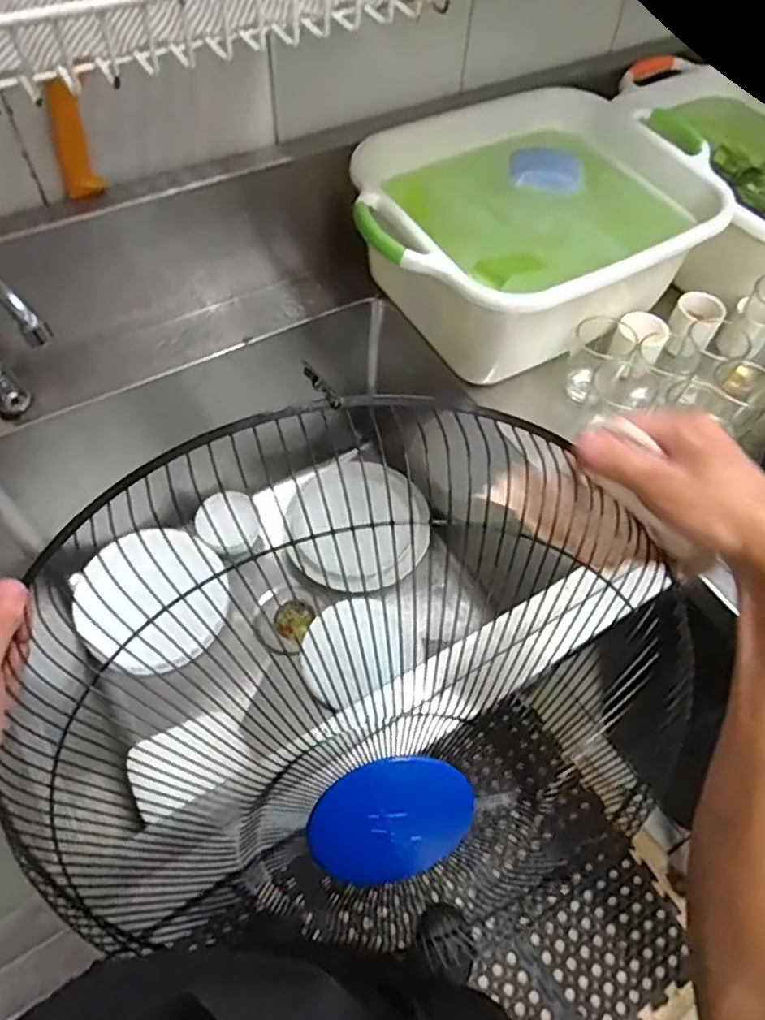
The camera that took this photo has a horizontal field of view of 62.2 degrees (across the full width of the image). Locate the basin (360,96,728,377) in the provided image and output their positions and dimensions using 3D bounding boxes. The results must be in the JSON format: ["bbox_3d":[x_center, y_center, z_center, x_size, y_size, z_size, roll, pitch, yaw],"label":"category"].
[{"bbox_3d":[0.186,-0.382,0.885,0.447,0.175,0.372,-27,63,-19],"label":"basin"}]

